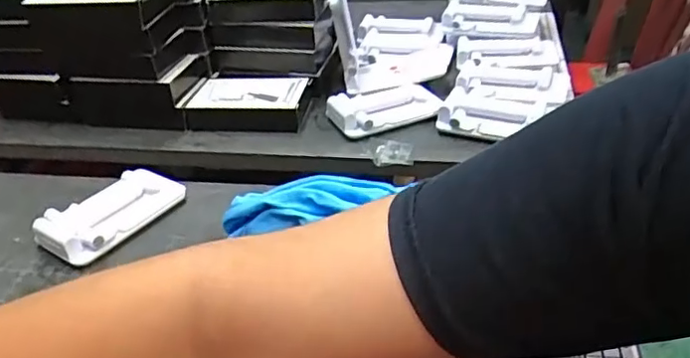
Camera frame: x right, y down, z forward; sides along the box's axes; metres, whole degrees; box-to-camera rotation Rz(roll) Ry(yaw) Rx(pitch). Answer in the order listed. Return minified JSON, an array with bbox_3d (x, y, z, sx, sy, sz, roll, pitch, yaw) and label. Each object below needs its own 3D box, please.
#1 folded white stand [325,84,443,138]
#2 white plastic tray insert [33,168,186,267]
[{"bbox_3d":[0.037,-0.076,0.591,0.105,0.016,0.065,-16,35,-14],"label":"folded white stand"},{"bbox_3d":[-0.189,0.026,0.481,0.061,0.022,0.110,20,41,34],"label":"white plastic tray insert"}]

